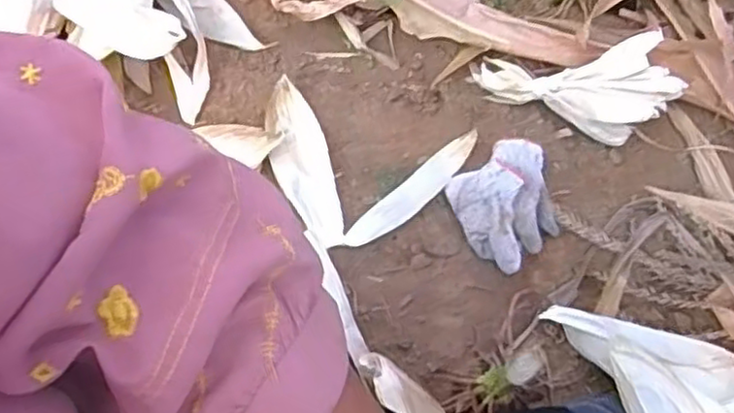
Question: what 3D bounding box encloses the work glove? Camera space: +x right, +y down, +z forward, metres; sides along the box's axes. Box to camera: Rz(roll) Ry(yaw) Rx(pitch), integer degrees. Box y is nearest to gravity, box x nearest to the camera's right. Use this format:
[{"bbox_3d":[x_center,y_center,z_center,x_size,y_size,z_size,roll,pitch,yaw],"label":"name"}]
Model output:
[{"bbox_3d":[0.184,-0.009,0.883,0.150,0.054,0.141,-33,70,-16],"label":"work glove"}]

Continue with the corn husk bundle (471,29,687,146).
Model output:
[{"bbox_3d":[0.280,-0.156,0.943,0.271,0.096,0.114,5,63,19],"label":"corn husk bundle"}]

